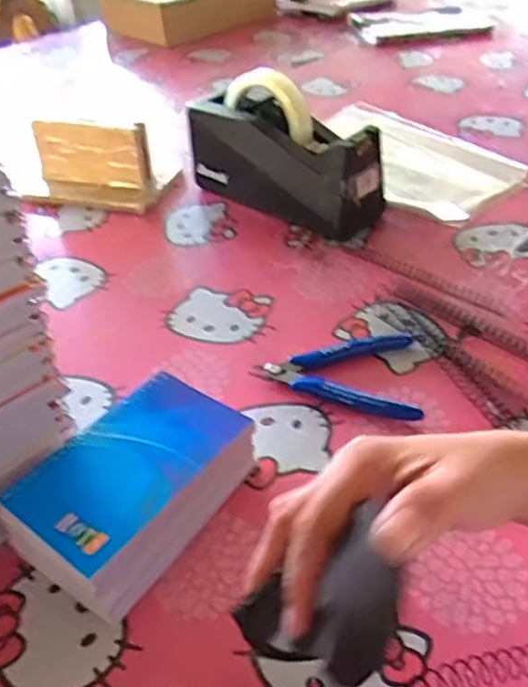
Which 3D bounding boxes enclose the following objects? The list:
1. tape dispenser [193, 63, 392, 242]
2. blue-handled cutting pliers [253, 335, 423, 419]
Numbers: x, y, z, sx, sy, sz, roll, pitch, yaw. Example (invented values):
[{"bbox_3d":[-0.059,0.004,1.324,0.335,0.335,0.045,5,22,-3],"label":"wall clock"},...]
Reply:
[{"bbox_3d":[0.017,-0.192,0.657,0.200,0.121,0.071,23,47,28],"label":"tape dispenser"},{"bbox_3d":[0.052,0.024,0.481,0.114,0.012,0.083,-1,40,3],"label":"blue-handled cutting pliers"}]

